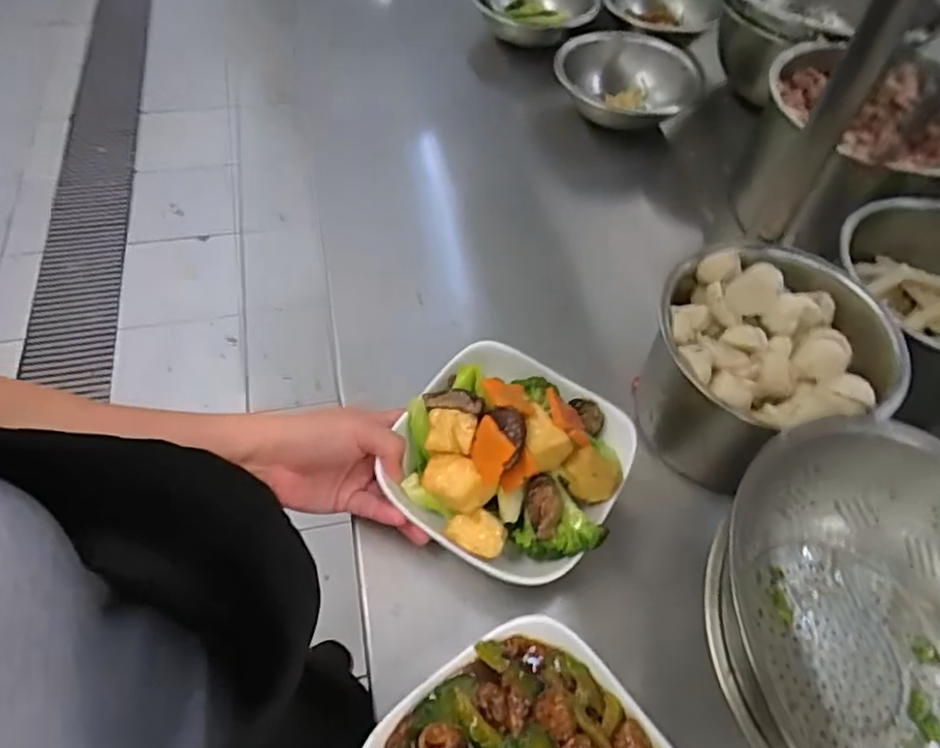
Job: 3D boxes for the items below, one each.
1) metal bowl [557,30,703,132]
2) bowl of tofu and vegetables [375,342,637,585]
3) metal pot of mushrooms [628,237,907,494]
[{"bbox_3d":[0.171,-0.320,0.727,0.150,0.056,0.143,1,56,-1],"label":"metal bowl"},{"bbox_3d":[0.029,0.047,0.424,0.142,0.059,0.148,29,59,15],"label":"bowl of tofu and vegetables"},{"bbox_3d":[0.206,-0.003,0.468,0.150,0.111,0.142,1,56,-1],"label":"metal pot of mushrooms"}]

